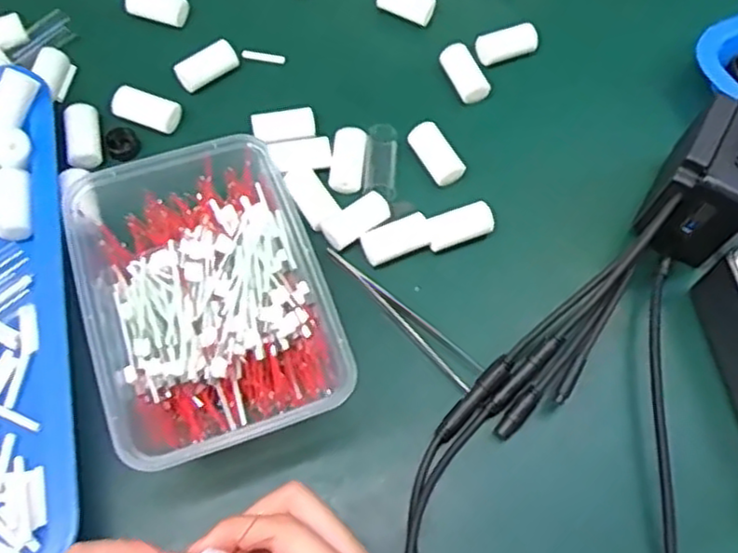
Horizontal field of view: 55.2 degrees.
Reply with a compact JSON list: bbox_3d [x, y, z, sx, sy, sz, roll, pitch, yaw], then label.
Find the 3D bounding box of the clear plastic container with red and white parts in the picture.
[{"bbox_3d":[-0.085,0.014,0.388,0.122,0.061,0.172,-17,67,-12],"label":"clear plastic container with red and white parts"}]

